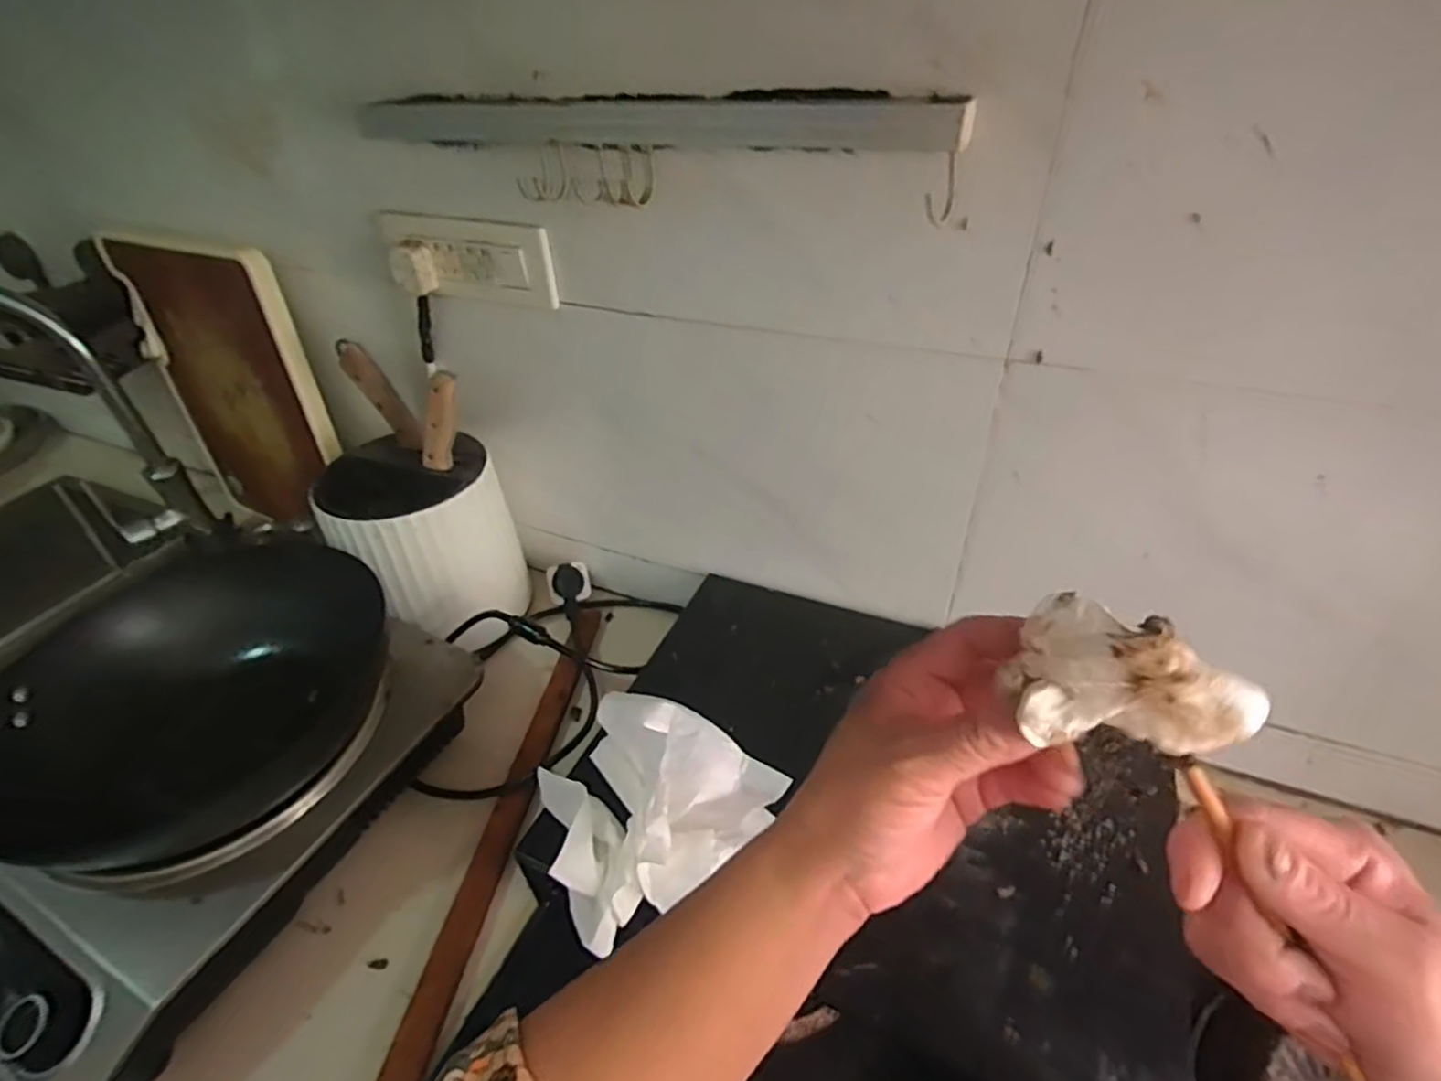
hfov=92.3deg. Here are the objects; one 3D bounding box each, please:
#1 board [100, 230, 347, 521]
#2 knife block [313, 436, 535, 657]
[{"bbox_3d":[-0.612,-0.177,0.885,0.288,0.364,0.044,14,39,20],"label":"board"},{"bbox_3d":[-0.333,0.006,0.772,0.162,0.208,0.153,7,40,12],"label":"knife block"}]

